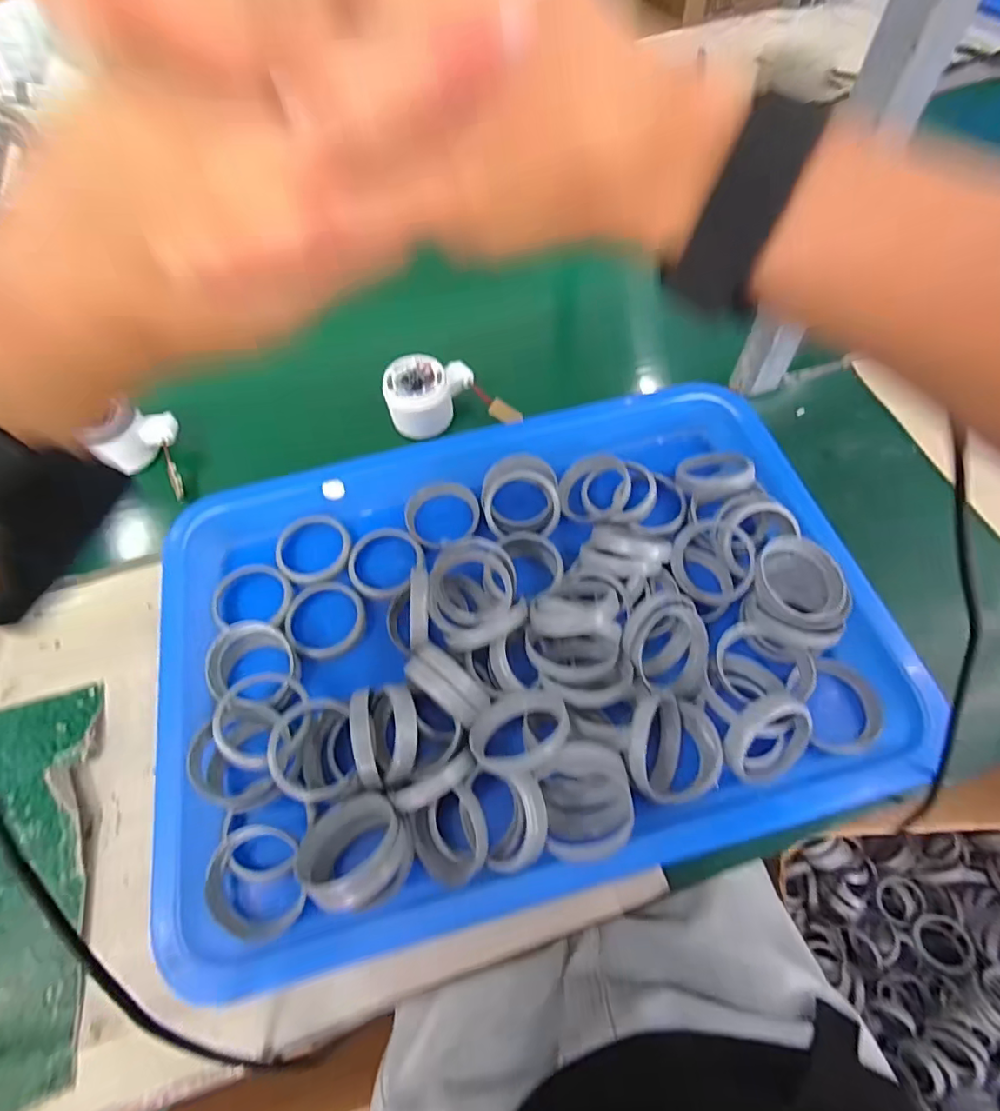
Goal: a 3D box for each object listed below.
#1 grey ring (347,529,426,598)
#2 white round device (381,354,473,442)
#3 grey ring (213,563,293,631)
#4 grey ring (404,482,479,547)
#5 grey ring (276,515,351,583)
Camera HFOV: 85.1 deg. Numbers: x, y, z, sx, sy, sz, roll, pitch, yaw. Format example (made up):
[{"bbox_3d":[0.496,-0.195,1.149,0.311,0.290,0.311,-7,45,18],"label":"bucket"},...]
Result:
[{"bbox_3d":[-0.088,0.003,0.420,0.058,0.012,0.058,-2,60,3],"label":"grey ring"},{"bbox_3d":[-0.066,-0.148,0.499,0.066,0.047,0.092,30,66,19],"label":"white round device"},{"bbox_3d":[-0.184,0.029,0.406,0.055,0.009,0.056,-2,60,3],"label":"grey ring"},{"bbox_3d":[-0.045,-0.034,0.443,0.060,0.014,0.059,-2,60,3],"label":"grey ring"},{"bbox_3d":[-0.146,-0.005,0.428,0.056,0.007,0.061,-2,60,3],"label":"grey ring"}]

